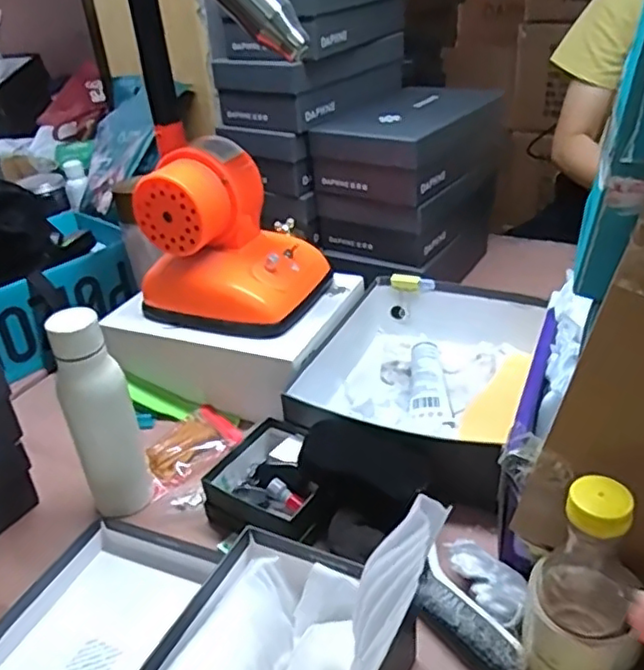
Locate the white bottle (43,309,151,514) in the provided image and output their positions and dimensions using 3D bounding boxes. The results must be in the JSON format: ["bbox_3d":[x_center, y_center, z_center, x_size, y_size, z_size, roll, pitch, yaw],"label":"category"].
[{"bbox_3d":[-0.227,0.084,0.656,0.056,0.225,0.050,-1,32,7],"label":"white bottle"}]

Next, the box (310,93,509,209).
[{"bbox_3d":[0.147,-0.299,1.008,0.181,0.104,0.283,21,40,36],"label":"box"}]

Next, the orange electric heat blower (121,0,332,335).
[{"bbox_3d":[-0.132,-0.244,0.753,0.226,0.469,0.151,6,33,18],"label":"orange electric heat blower"}]

